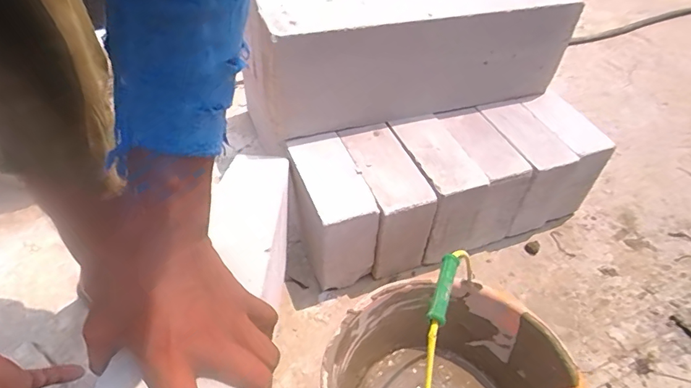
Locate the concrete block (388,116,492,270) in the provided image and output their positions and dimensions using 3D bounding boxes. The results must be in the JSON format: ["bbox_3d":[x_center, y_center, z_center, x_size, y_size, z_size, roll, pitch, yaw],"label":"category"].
[{"bbox_3d":[0.163,-0.018,0.902,0.102,0.172,0.210,-13,49,-16],"label":"concrete block"}]

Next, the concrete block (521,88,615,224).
[{"bbox_3d":[0.447,-0.077,1.013,0.109,0.213,0.195,-12,49,-15],"label":"concrete block"}]

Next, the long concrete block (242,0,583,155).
[{"bbox_3d":[0.099,-0.353,0.974,0.579,0.218,0.381,-11,47,-14],"label":"long concrete block"}]

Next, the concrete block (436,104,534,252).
[{"bbox_3d":[0.261,-0.038,0.950,0.100,0.179,0.206,-12,49,-15],"label":"concrete block"}]

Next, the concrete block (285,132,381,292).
[{"bbox_3d":[-0.031,0.033,0.869,0.102,0.194,0.210,-15,49,-17],"label":"concrete block"}]

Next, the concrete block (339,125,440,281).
[{"bbox_3d":[0.067,0.012,0.887,0.102,0.194,0.213,-14,48,-17],"label":"concrete block"}]

